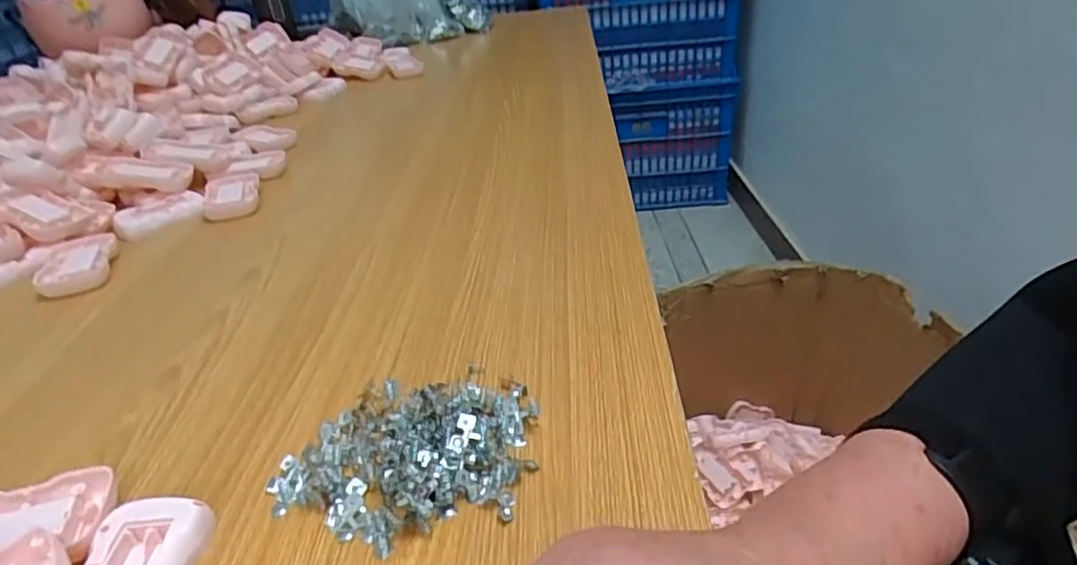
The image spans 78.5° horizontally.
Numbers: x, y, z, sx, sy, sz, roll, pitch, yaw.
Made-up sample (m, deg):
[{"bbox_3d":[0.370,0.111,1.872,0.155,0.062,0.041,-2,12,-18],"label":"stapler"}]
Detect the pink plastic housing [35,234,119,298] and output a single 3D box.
[{"bbox_3d":[-0.416,-0.014,0.597,0.055,0.017,0.091,-16,33,-18],"label":"pink plastic housing"}]

